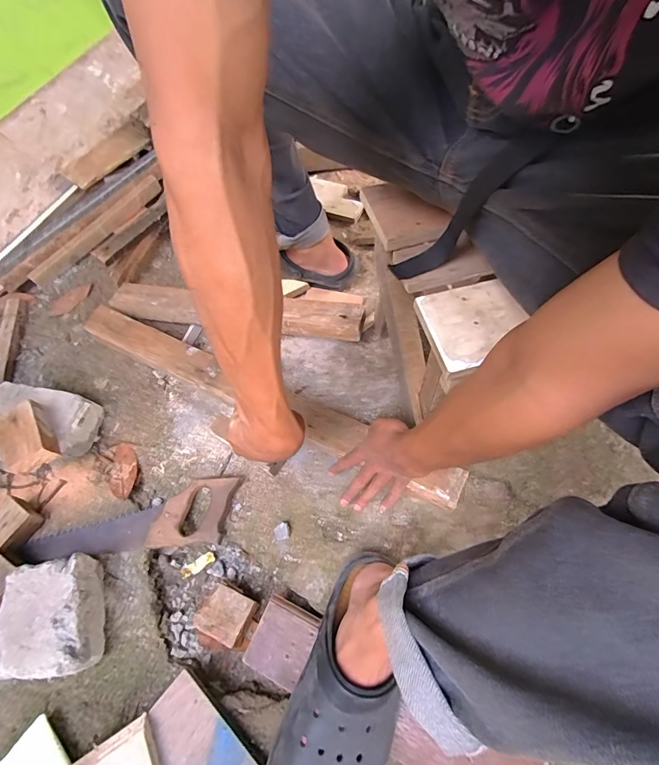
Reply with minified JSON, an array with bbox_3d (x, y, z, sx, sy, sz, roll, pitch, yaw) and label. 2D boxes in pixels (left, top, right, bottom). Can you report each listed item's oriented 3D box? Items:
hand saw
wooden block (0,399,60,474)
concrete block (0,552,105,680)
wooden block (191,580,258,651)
[{"bbox_3d":[-0.301,0.208,0.589,0.328,0.018,0.091,-7,61,0],"label":"hand saw"},{"bbox_3d":[-0.461,0.078,0.585,0.062,0.039,0.100,-29,62,-12],"label":"wooden block"},{"bbox_3d":[-0.372,0.313,0.515,0.118,0.072,0.135,-15,61,-5],"label":"concrete block"},{"bbox_3d":[-0.145,0.322,0.545,0.069,0.039,0.063,21,64,15],"label":"wooden block"}]

